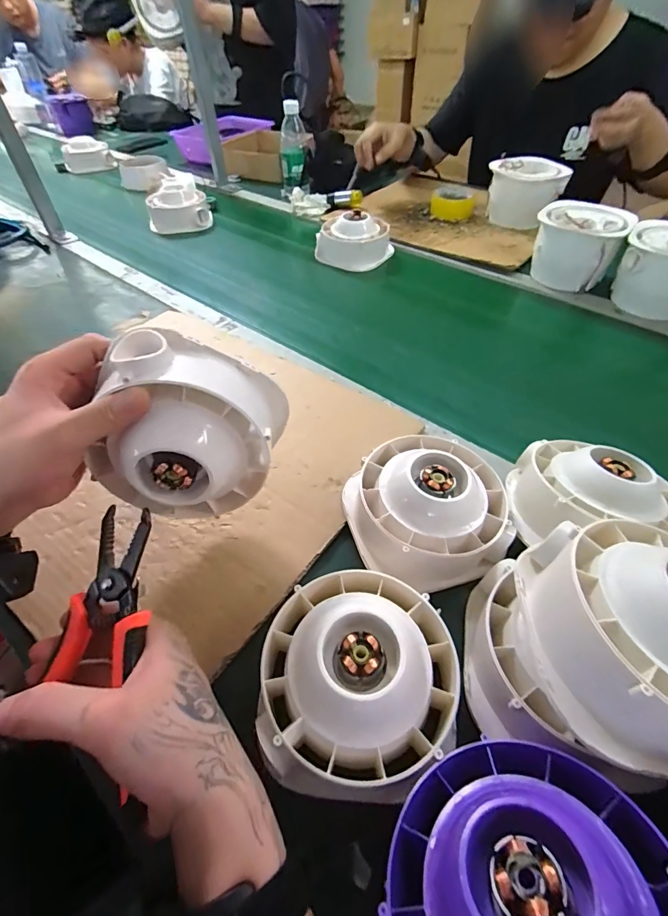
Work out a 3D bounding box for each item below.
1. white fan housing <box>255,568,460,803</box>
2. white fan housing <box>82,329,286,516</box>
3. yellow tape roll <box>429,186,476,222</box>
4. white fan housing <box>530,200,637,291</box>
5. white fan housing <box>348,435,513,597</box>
[{"bbox_3d":[0.016,0.144,0.281,0.130,0.058,0.134,2,49,3],"label":"white fan housing"},{"bbox_3d":[-0.107,-0.016,0.303,0.130,0.129,0.075,-1,49,0],"label":"white fan housing"},{"bbox_3d":[0.269,-0.577,0.930,0.097,0.041,0.099,6,50,6],"label":"yellow tape roll"},{"bbox_3d":[0.411,-0.363,0.701,0.136,0.097,0.111,26,54,21],"label":"white fan housing"},{"bbox_3d":[0.082,0.039,0.371,0.135,0.064,0.134,-14,51,-10],"label":"white fan housing"}]

